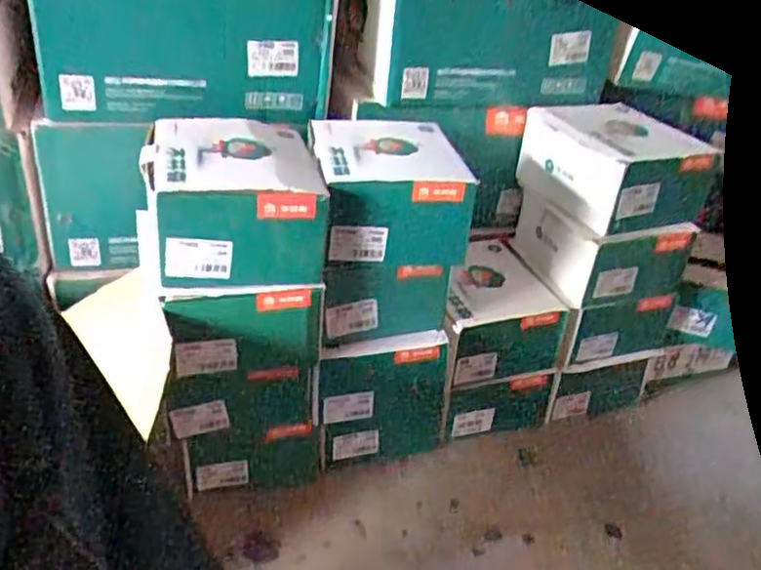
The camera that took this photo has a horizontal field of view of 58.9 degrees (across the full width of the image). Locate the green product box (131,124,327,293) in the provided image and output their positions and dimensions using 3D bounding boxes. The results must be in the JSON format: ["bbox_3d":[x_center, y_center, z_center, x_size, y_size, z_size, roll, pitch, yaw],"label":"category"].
[{"bbox_3d":[-0.152,-0.098,0.705,0.180,0.111,0.201,0,34,-8],"label":"green product box"}]

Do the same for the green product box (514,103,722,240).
[{"bbox_3d":[0.315,-0.169,0.931,0.183,0.101,0.215,-6,35,-16],"label":"green product box"}]

